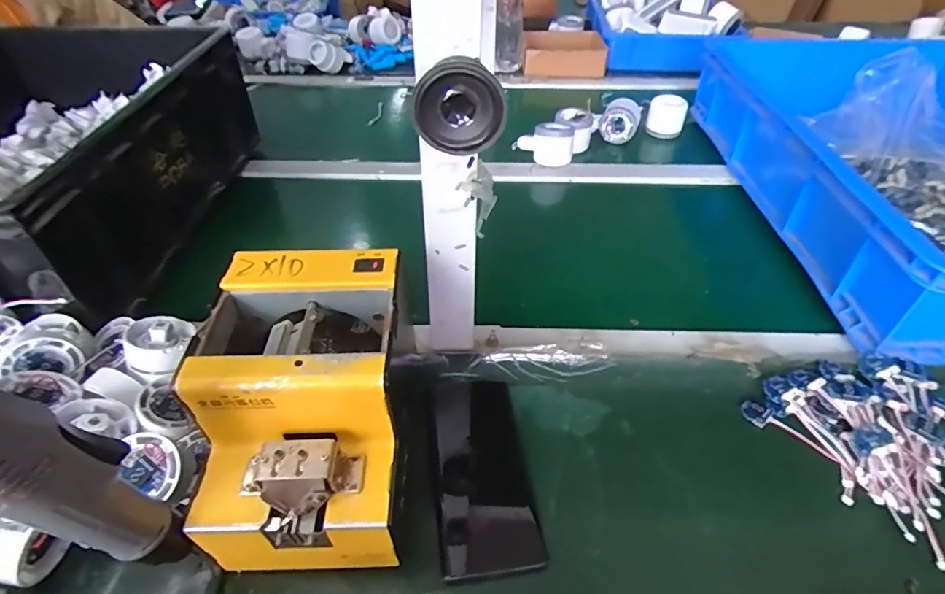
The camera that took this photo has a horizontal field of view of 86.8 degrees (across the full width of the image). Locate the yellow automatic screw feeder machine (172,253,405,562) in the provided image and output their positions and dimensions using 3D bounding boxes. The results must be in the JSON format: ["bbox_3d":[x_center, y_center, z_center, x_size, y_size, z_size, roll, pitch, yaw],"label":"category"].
[{"bbox_3d":[-0.112,0.073,0.346,0.123,0.121,0.178,-1,44,-1],"label":"yellow automatic screw feeder machine"}]

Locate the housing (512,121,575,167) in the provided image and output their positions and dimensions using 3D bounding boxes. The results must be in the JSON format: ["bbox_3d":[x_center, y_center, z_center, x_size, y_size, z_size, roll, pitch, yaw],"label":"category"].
[{"bbox_3d":[0.110,-0.237,0.765,0.088,0.050,0.057,5,44,5],"label":"housing"}]

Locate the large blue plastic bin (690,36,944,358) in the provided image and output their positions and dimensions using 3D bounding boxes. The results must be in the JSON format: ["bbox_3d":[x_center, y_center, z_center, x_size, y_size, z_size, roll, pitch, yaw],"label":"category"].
[{"bbox_3d":[0.604,-0.174,0.631,0.455,0.119,0.582,0,44,0],"label":"large blue plastic bin"}]

